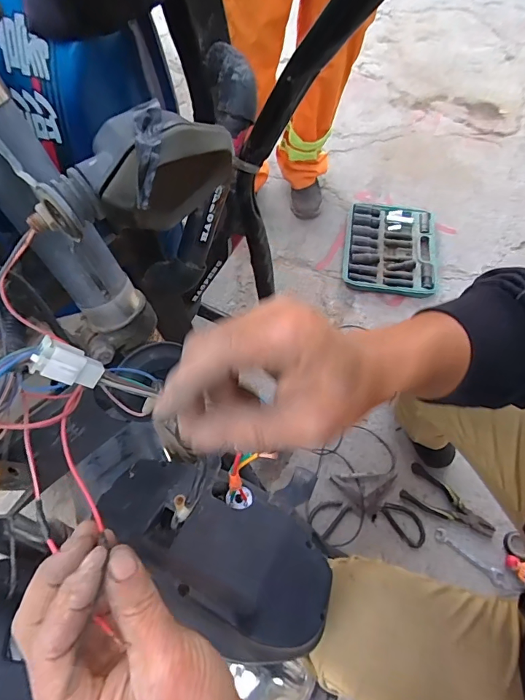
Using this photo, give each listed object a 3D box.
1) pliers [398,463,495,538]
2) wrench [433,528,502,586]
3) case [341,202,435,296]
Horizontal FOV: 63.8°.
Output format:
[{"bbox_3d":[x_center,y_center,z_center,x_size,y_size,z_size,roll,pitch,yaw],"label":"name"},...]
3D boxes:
[{"bbox_3d":[0.390,0.320,0.882,0.186,0.013,0.081,29,66,15],"label":"pliers"},{"bbox_3d":[0.409,0.409,0.838,0.139,0.008,0.029,37,68,19],"label":"wrench"},{"bbox_3d":[0.367,-0.300,1.219,0.249,0.040,0.316,8,62,5],"label":"case"}]

